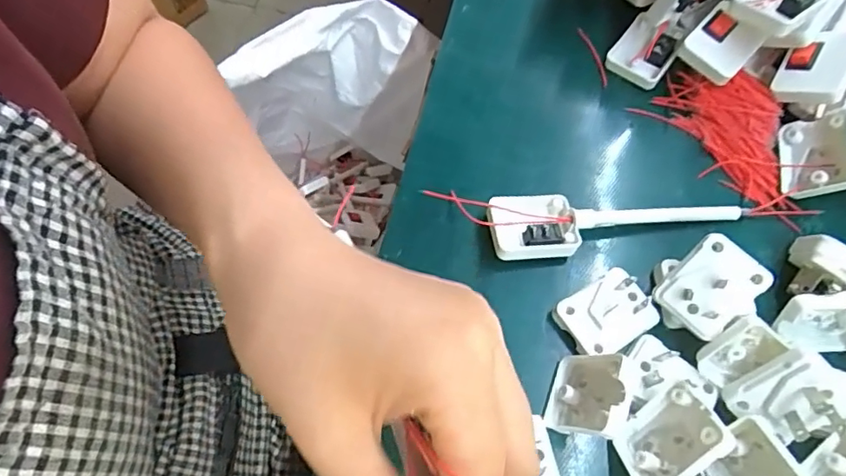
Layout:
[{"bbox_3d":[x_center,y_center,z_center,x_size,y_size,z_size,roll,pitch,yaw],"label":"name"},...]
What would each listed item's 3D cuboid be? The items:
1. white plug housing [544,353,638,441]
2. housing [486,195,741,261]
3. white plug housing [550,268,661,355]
[{"bbox_3d":[0.084,0.077,0.268,0.018,0.050,0.041,29,67,-17],"label":"white plug housing"},{"bbox_3d":[0.112,-0.011,0.319,0.150,0.014,0.039,-5,67,-5],"label":"housing"},{"bbox_3d":[0.099,0.041,0.297,0.044,0.016,0.036,-30,71,-14],"label":"white plug housing"}]

